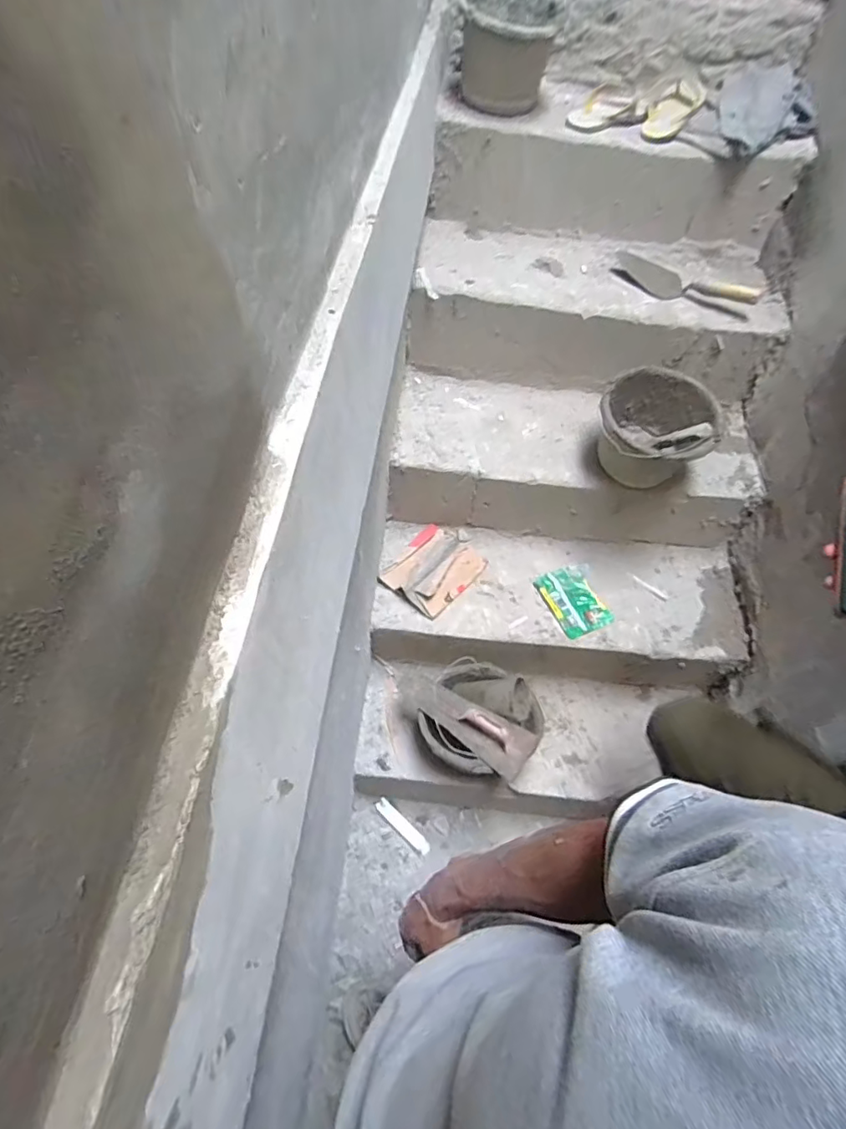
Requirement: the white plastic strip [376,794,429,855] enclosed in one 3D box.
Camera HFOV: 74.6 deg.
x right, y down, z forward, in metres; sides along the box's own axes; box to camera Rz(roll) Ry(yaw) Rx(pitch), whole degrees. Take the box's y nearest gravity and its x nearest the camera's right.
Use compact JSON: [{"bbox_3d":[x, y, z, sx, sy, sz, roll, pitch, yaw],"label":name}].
[{"bbox_3d":[-0.047,0.630,1.338,0.161,0.007,0.034,42,70,10],"label":"white plastic strip"}]

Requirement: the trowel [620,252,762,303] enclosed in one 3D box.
[{"bbox_3d":[0.549,-0.601,1.179,0.303,0.046,0.078,33,59,17],"label":"trowel"}]

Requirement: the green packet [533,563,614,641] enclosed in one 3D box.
[{"bbox_3d":[0.336,0.074,1.231,0.123,0.025,0.166,-15,58,-15],"label":"green packet"}]

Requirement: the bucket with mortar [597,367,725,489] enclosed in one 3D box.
[{"bbox_3d":[0.457,-0.244,1.148,0.223,0.213,0.208,20,56,9],"label":"bucket with mortar"}]

